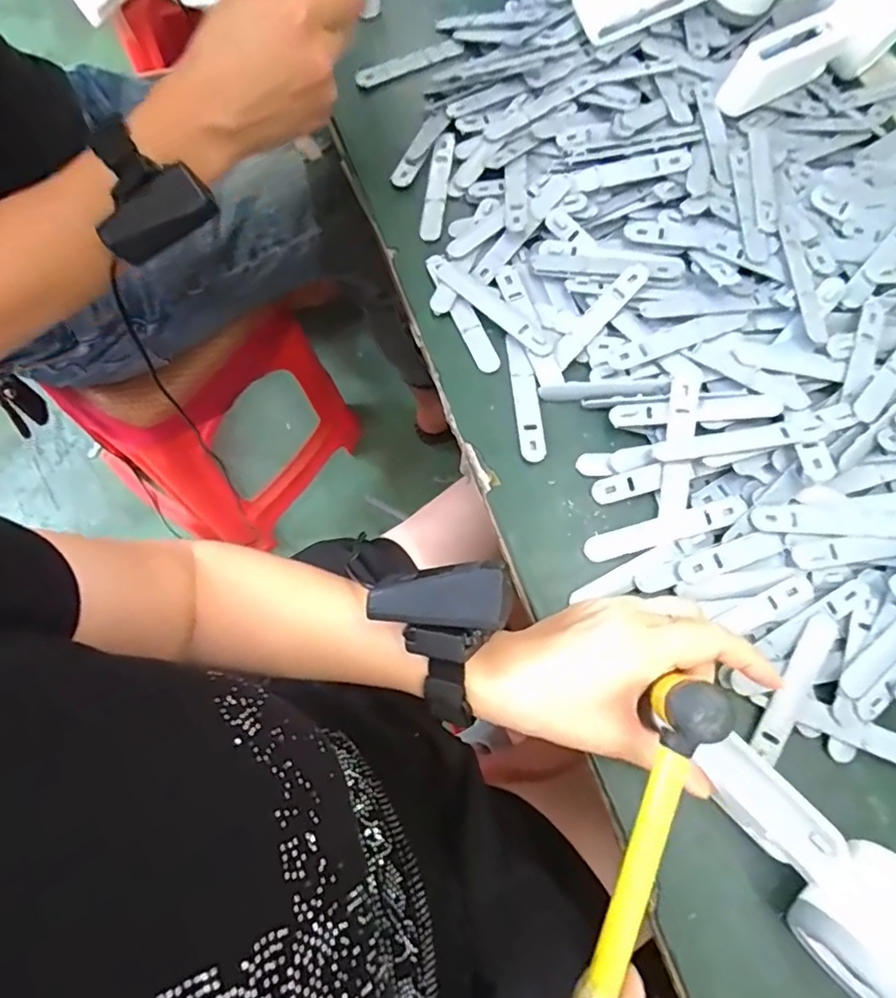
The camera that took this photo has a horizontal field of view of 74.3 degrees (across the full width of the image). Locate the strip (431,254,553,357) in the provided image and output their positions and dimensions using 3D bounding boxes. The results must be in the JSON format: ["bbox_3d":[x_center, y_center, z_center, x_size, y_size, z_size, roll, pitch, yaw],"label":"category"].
[{"bbox_3d":[0.028,-0.131,0.394,0.103,0.010,0.017,43,76,12],"label":"strip"}]

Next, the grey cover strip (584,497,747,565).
[{"bbox_3d":[0.128,0.018,0.349,0.096,0.004,0.016,-17,74,3],"label":"grey cover strip"}]

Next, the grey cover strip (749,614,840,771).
[{"bbox_3d":[0.189,0.102,0.321,0.017,0.004,0.084,31,80,9],"label":"grey cover strip"}]

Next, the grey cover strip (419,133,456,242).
[{"bbox_3d":[-0.008,-0.232,0.438,0.015,0.004,0.095,8,72,1],"label":"grey cover strip"}]

